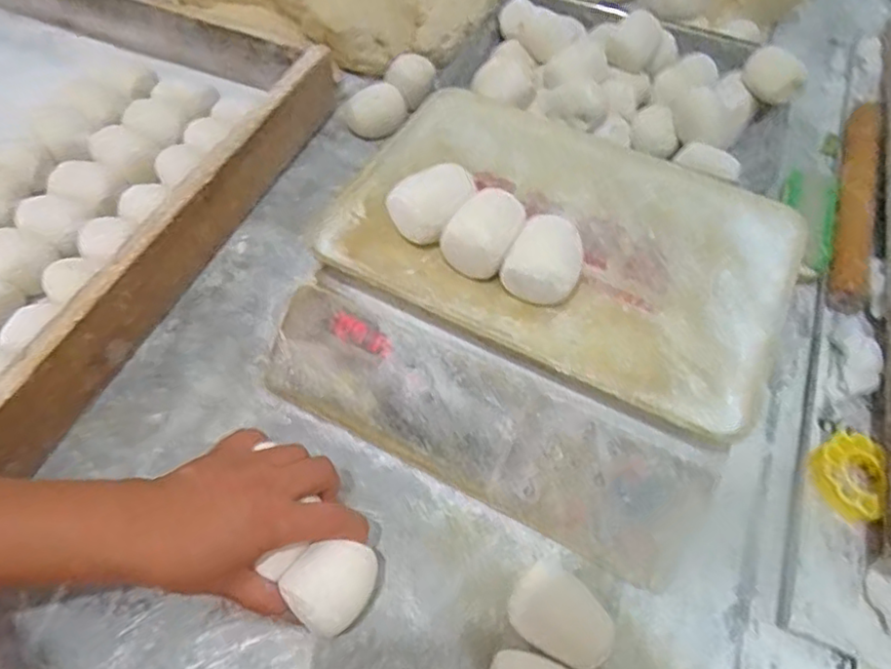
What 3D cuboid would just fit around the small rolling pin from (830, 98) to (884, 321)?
[{"bbox_3d":[0.417,-0.140,0.637,0.030,0.030,0.304,21,58,11],"label":"small rolling pin"}]

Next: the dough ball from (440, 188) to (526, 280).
[{"bbox_3d":[0.028,-0.070,0.455,0.044,0.041,0.056,26,59,14],"label":"dough ball"}]

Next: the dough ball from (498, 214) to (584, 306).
[{"bbox_3d":[0.068,-0.049,0.441,0.050,0.044,0.053,1,57,-2],"label":"dough ball"}]

